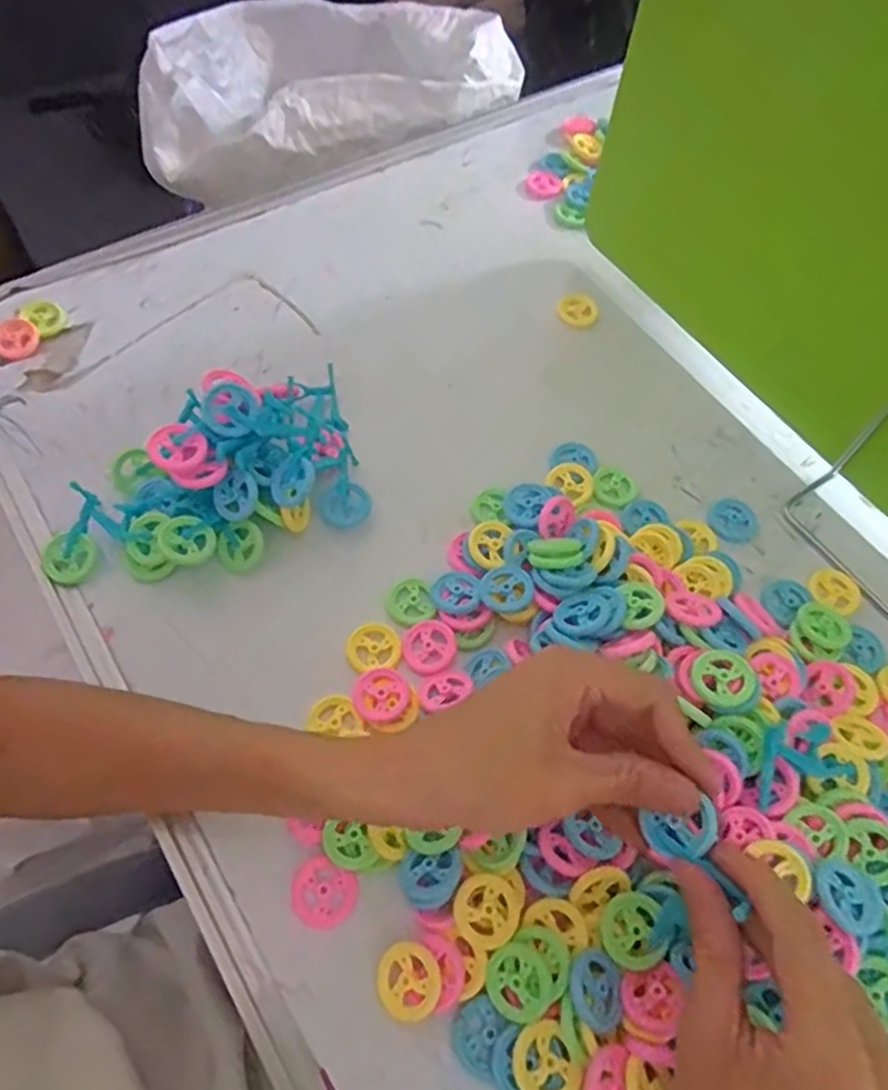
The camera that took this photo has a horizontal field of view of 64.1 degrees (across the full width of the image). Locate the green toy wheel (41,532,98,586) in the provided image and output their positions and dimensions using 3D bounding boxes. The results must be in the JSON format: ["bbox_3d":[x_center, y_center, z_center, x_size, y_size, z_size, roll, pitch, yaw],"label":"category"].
[{"bbox_3d":[-0.212,0.008,0.403,0.029,0.007,0.029,9,86,-2],"label":"green toy wheel"}]

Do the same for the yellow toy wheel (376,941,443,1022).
[{"bbox_3d":[-0.015,0.189,0.308,0.028,0.004,0.029,-6,63,12],"label":"yellow toy wheel"}]

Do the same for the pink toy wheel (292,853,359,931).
[{"bbox_3d":[-0.055,0.161,0.326,0.030,0.004,0.028,1,60,-2],"label":"pink toy wheel"}]

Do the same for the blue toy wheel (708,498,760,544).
[{"bbox_3d":[0.182,-0.015,0.446,0.033,0.004,0.030,1,60,-2],"label":"blue toy wheel"}]

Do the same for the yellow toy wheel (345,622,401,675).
[{"bbox_3d":[-0.039,0.056,0.390,0.030,0.005,0.025,-12,79,-1],"label":"yellow toy wheel"}]

